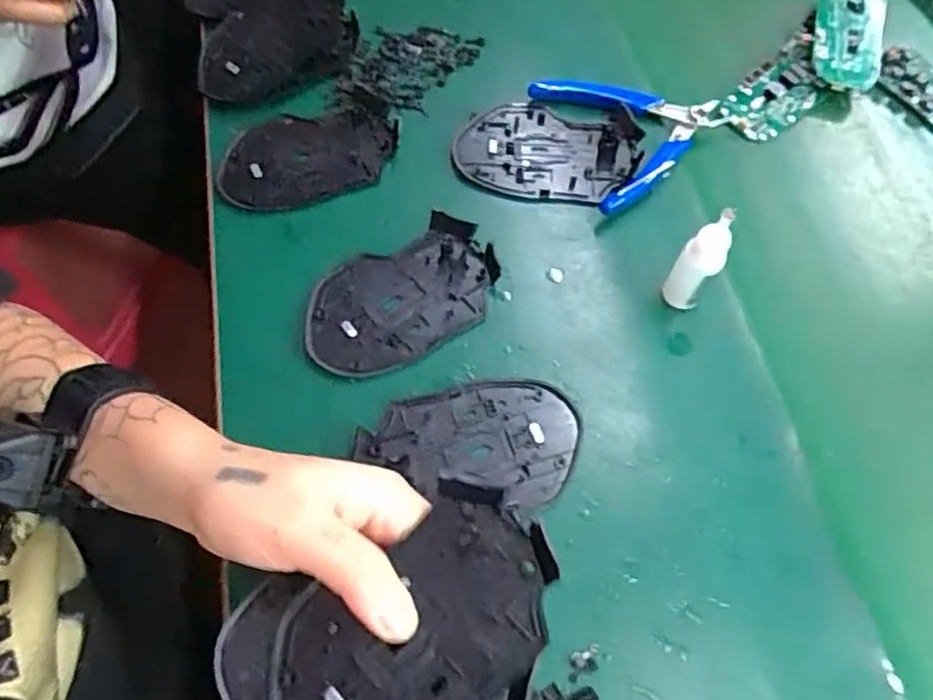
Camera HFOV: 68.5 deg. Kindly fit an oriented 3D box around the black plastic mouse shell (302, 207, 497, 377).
[{"bbox_3d":[-0.037,-0.031,0.392,0.115,0.010,0.070,-30,68,-15],"label":"black plastic mouse shell"}]

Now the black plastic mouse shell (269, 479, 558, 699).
[{"bbox_3d":[-0.018,0.105,0.247,0.110,0.016,0.074,-34,69,-16],"label":"black plastic mouse shell"}]

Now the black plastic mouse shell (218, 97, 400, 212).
[{"bbox_3d":[-0.100,-0.124,0.440,0.113,0.007,0.068,-16,65,-9],"label":"black plastic mouse shell"}]

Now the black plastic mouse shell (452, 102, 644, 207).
[{"bbox_3d":[0.052,-0.128,0.442,0.115,0.008,0.077,8,64,3],"label":"black plastic mouse shell"}]

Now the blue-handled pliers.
[{"bbox_3d":[0.095,-0.153,0.453,0.107,0.016,0.124,41,70,17],"label":"blue-handled pliers"}]

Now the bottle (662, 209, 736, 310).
[{"bbox_3d":[0.124,-0.045,0.368,0.021,0.076,0.016,33,68,14],"label":"bottle"}]

